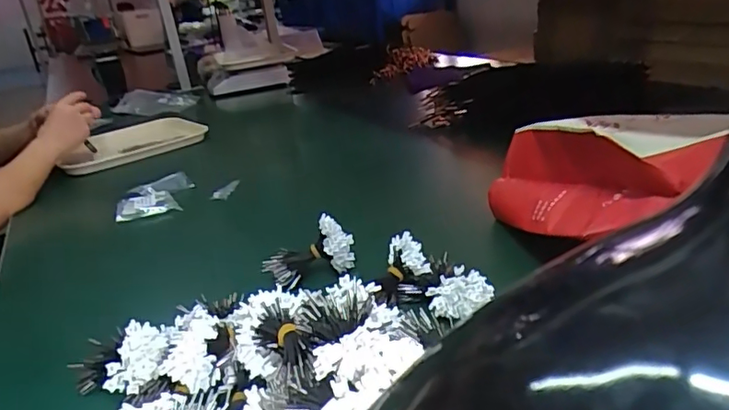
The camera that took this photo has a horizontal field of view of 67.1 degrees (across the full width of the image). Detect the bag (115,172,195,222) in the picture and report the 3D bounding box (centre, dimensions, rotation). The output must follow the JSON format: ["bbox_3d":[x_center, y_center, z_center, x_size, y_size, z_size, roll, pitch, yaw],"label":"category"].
[{"bbox_3d":[-0.325,-0.012,0.855,0.093,0.027,0.123,-10,23,-5],"label":"bag"}]

